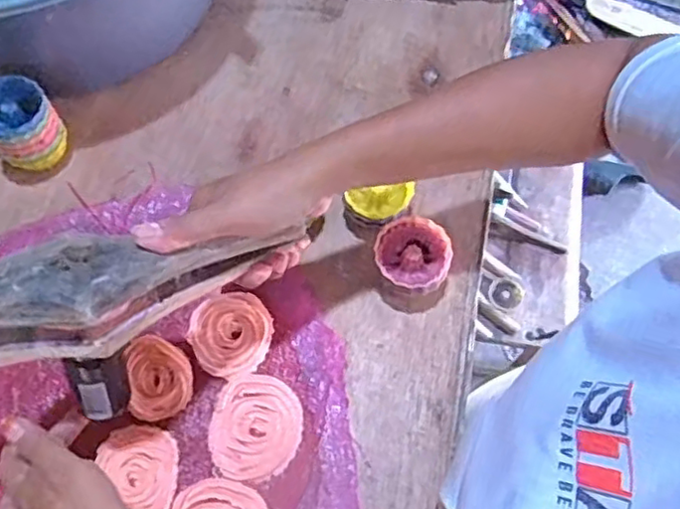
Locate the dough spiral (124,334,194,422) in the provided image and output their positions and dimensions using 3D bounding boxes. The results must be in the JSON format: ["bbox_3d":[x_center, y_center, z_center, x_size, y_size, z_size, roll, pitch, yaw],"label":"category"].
[{"bbox_3d":[-0.148,0.098,0.523,0.050,0.010,0.069,-13,66,-5],"label":"dough spiral"}]

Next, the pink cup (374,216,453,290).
[{"bbox_3d":[0.062,0.004,0.551,0.063,0.046,0.058,0,66,1],"label":"pink cup"}]

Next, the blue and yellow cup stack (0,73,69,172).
[{"bbox_3d":[-0.290,-0.119,0.584,0.059,0.060,0.061,42,73,18],"label":"blue and yellow cup stack"}]

